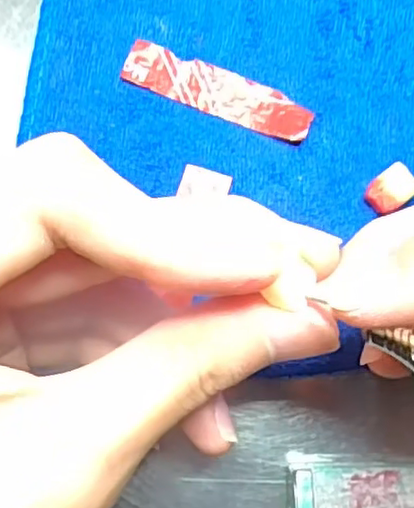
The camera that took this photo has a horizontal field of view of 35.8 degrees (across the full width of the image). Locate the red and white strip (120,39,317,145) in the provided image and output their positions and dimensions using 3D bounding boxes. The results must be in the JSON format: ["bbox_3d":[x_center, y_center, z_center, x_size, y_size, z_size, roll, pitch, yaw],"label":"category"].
[{"bbox_3d":[0.003,-0.049,0.193,0.058,0.004,0.014,22,80,6],"label":"red and white strip"}]

